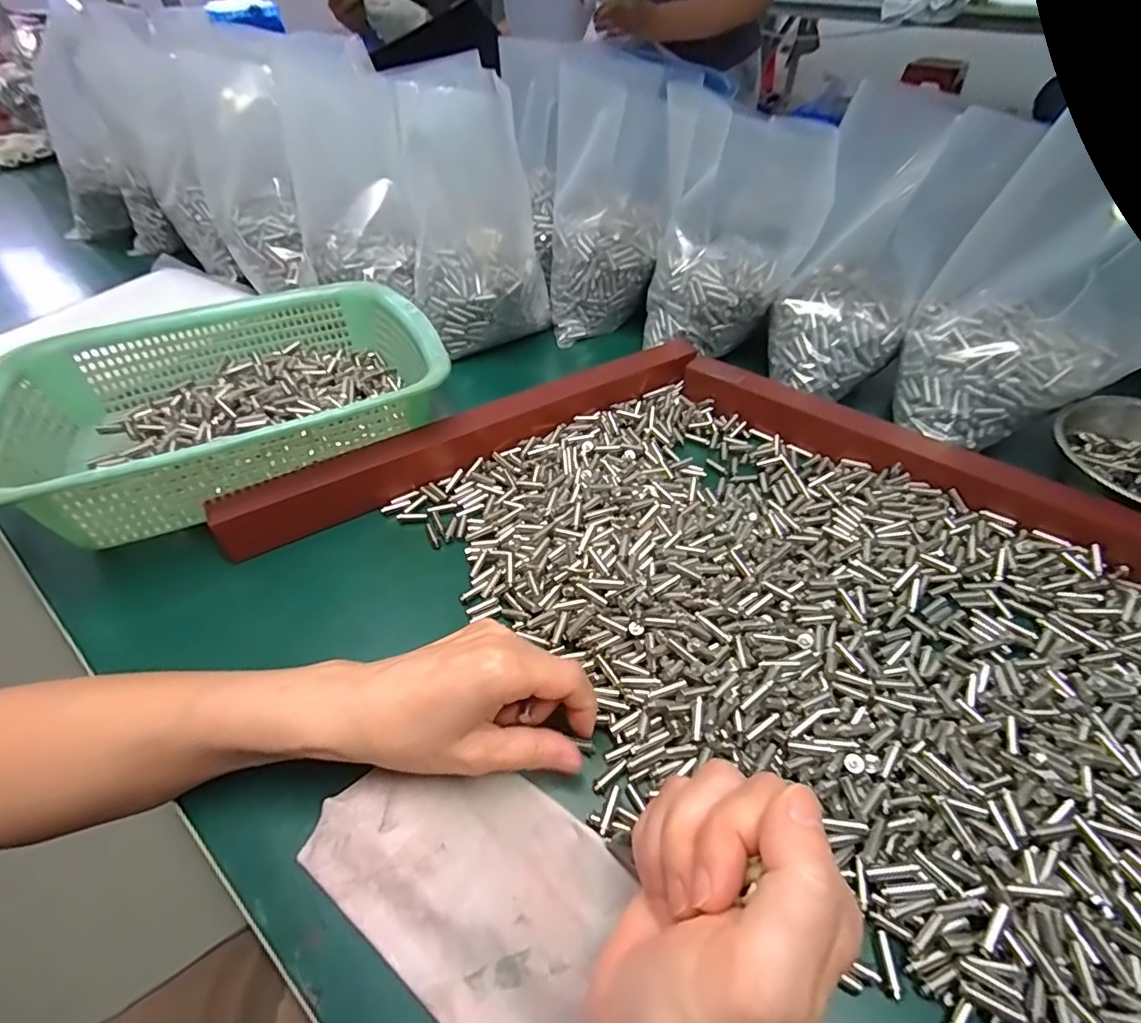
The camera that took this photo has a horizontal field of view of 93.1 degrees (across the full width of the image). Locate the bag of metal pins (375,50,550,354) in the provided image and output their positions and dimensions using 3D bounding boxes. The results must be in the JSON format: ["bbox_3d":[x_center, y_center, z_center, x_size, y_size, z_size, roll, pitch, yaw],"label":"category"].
[{"bbox_3d":[-0.096,-0.281,0.531,0.122,0.232,0.106,-9,20,-2],"label":"bag of metal pins"}]

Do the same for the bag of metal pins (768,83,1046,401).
[{"bbox_3d":[0.238,-0.202,0.424,0.122,0.188,0.118,18,50,19],"label":"bag of metal pins"}]

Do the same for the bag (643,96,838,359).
[{"bbox_3d":[0.138,-0.236,0.478,0.126,0.174,0.087,-2,46,0],"label":"bag"}]

